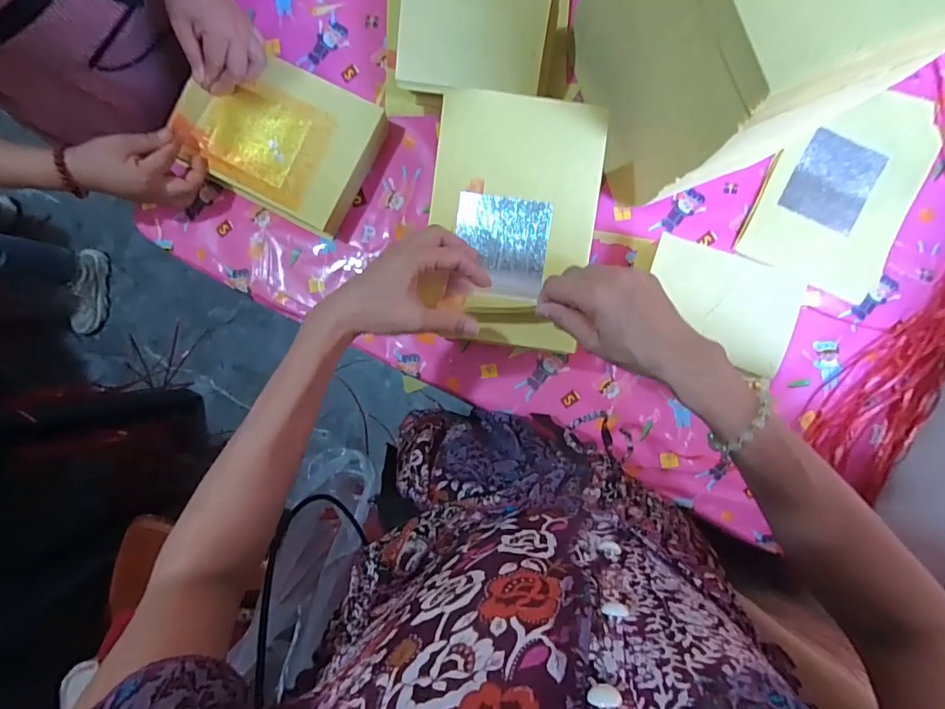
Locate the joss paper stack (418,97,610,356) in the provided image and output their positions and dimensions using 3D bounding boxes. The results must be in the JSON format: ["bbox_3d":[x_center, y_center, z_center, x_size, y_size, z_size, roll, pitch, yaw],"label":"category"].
[{"bbox_3d":[0.037,-0.129,0.467,0.158,0.033,0.231,8,90,4],"label":"joss paper stack"}]

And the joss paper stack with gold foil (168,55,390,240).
[{"bbox_3d":[-0.236,-0.264,0.599,0.214,0.060,0.160,26,91,4],"label":"joss paper stack with gold foil"}]

